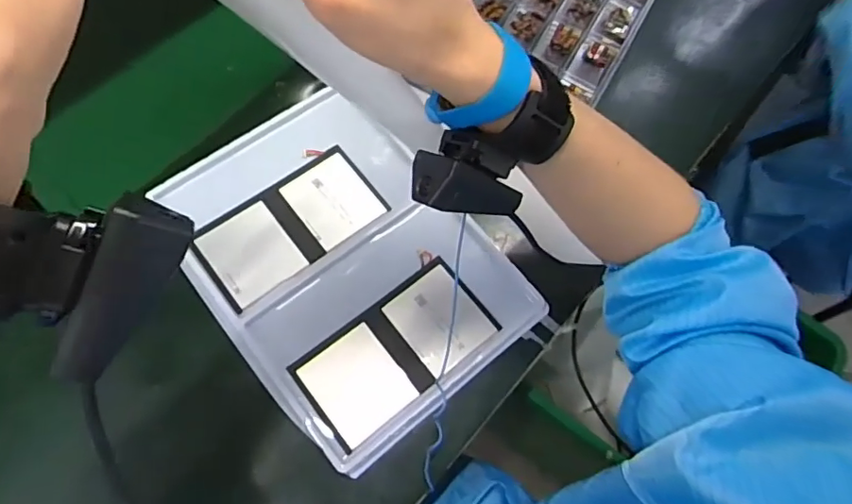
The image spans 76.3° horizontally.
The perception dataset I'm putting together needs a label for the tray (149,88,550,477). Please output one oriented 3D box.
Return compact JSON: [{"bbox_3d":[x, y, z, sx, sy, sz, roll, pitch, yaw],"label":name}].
[{"bbox_3d":[-0.075,0.004,0.513,0.240,0.027,0.319,-37,74,-16],"label":"tray"}]

